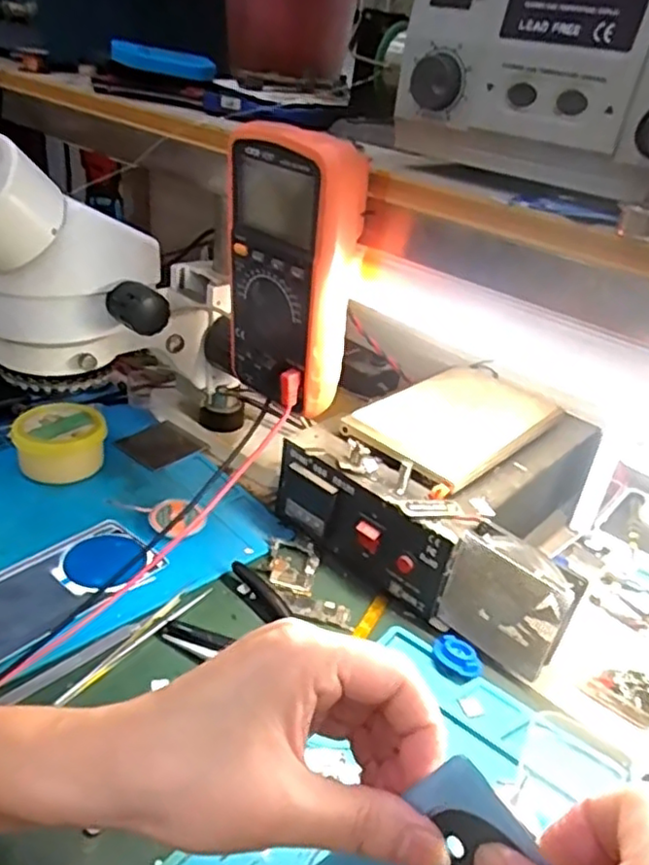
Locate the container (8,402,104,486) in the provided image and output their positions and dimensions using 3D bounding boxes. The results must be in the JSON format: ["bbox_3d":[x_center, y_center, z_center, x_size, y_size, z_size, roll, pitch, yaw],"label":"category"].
[{"bbox_3d":[-0.240,0.011,0.589,0.071,0.050,0.068,5,30,-3],"label":"container"}]

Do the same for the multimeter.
[{"bbox_3d":[-0.024,-0.103,0.435,0.050,0.173,0.094,-20,40,-38],"label":"multimeter"}]

